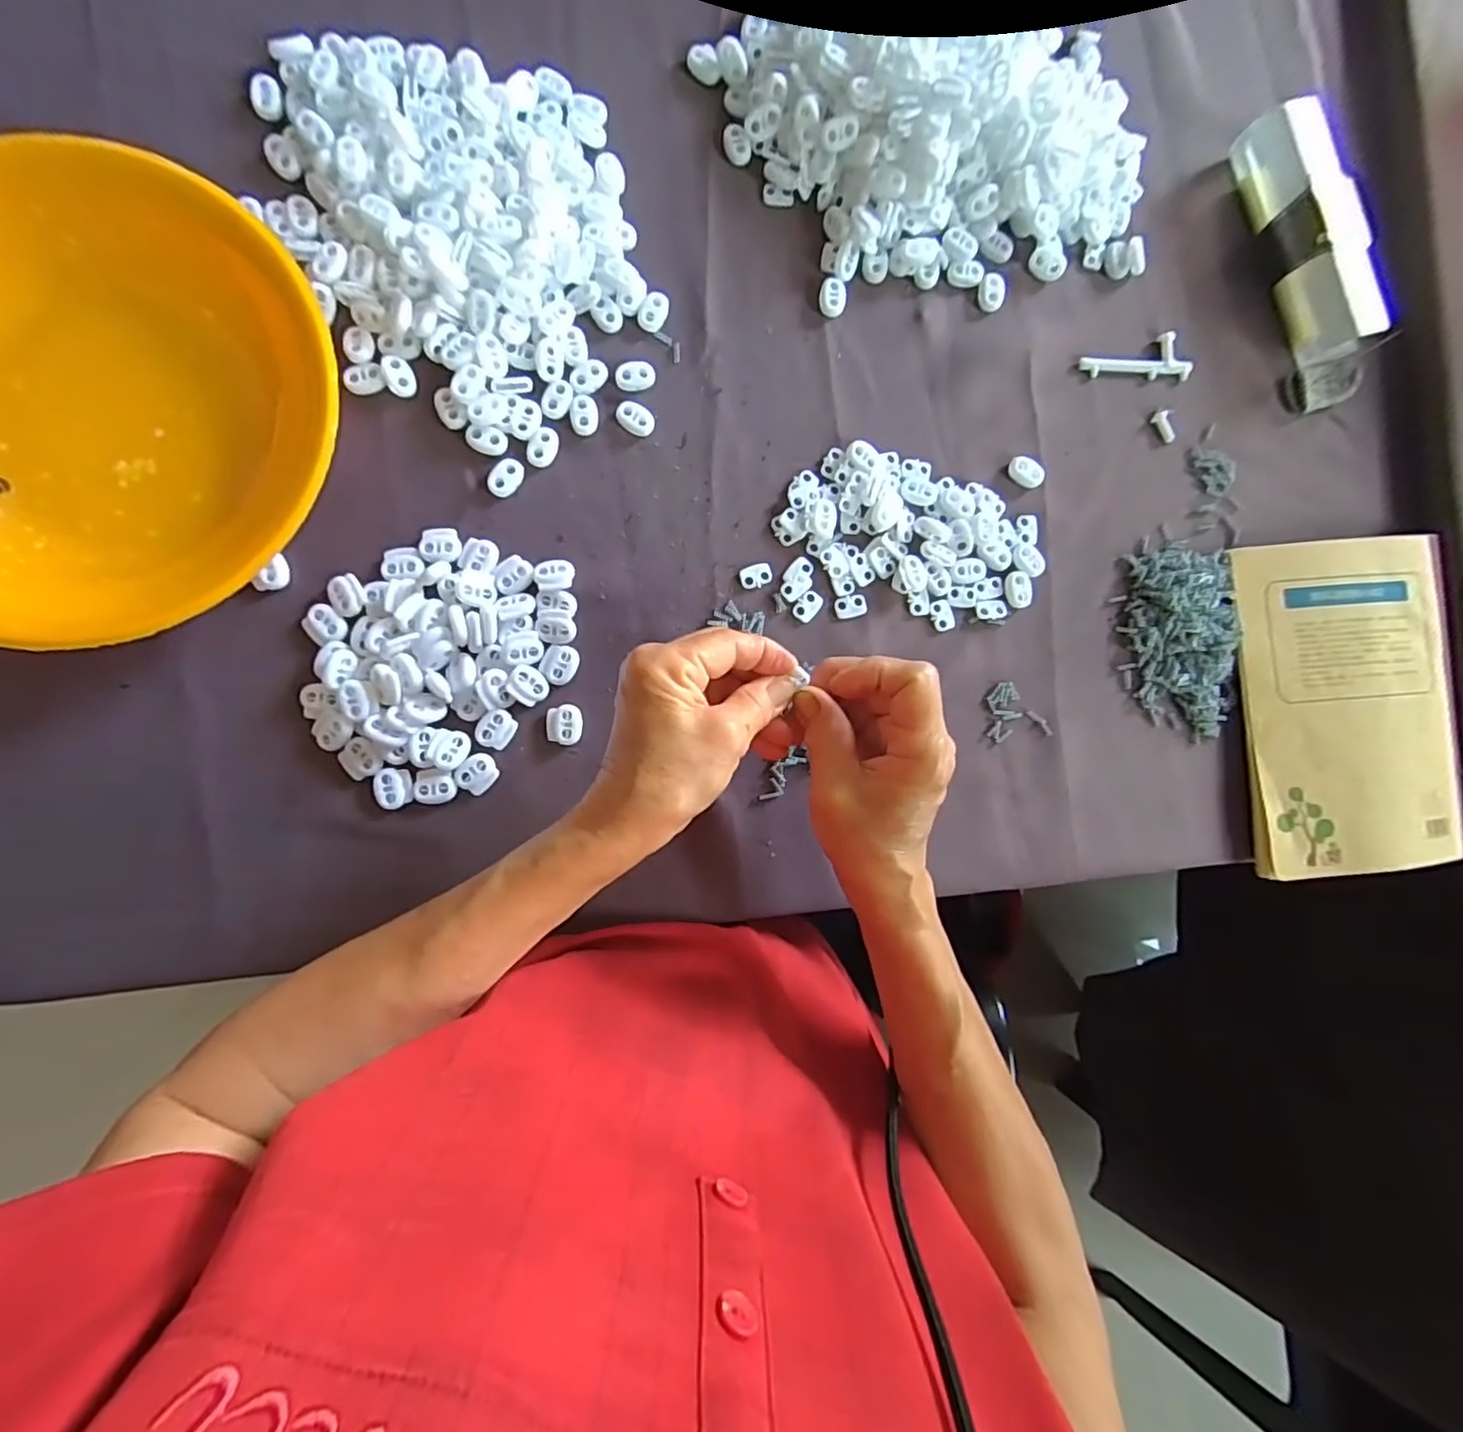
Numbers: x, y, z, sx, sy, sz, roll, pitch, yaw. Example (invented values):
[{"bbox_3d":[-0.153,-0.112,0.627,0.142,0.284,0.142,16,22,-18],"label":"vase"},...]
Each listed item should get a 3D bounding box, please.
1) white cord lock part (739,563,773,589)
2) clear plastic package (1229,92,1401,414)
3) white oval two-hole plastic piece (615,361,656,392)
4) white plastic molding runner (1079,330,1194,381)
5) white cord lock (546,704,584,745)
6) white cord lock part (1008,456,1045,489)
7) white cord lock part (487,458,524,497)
[{"bbox_3d":[0.015,-0.083,0.366,0.019,0.004,0.013,-14,88,-7],"label":"white cord lock part"},{"bbox_3d":[0.373,-0.294,0.396,0.048,0.037,0.179,-12,88,-7],"label":"clear plastic package"},{"bbox_3d":[-0.055,-0.196,0.360,0.024,0.004,0.016,-20,89,-7],"label":"white oval two-hole plastic piece"},{"bbox_3d":[0.258,-0.227,0.398,0.074,0.005,0.028,-9,88,-7],"label":"white plastic molding runner"},{"bbox_3d":[-0.093,0.005,0.347,0.020,0.004,0.022,6,86,-6],"label":"white cord lock"},{"bbox_3d":[0.181,-0.150,0.383,0.015,0.006,0.022,-39,91,-7],"label":"white cord lock part"},{"bbox_3d":[-0.127,-0.134,0.352,0.014,0.004,0.023,33,84,-4],"label":"white cord lock part"}]

